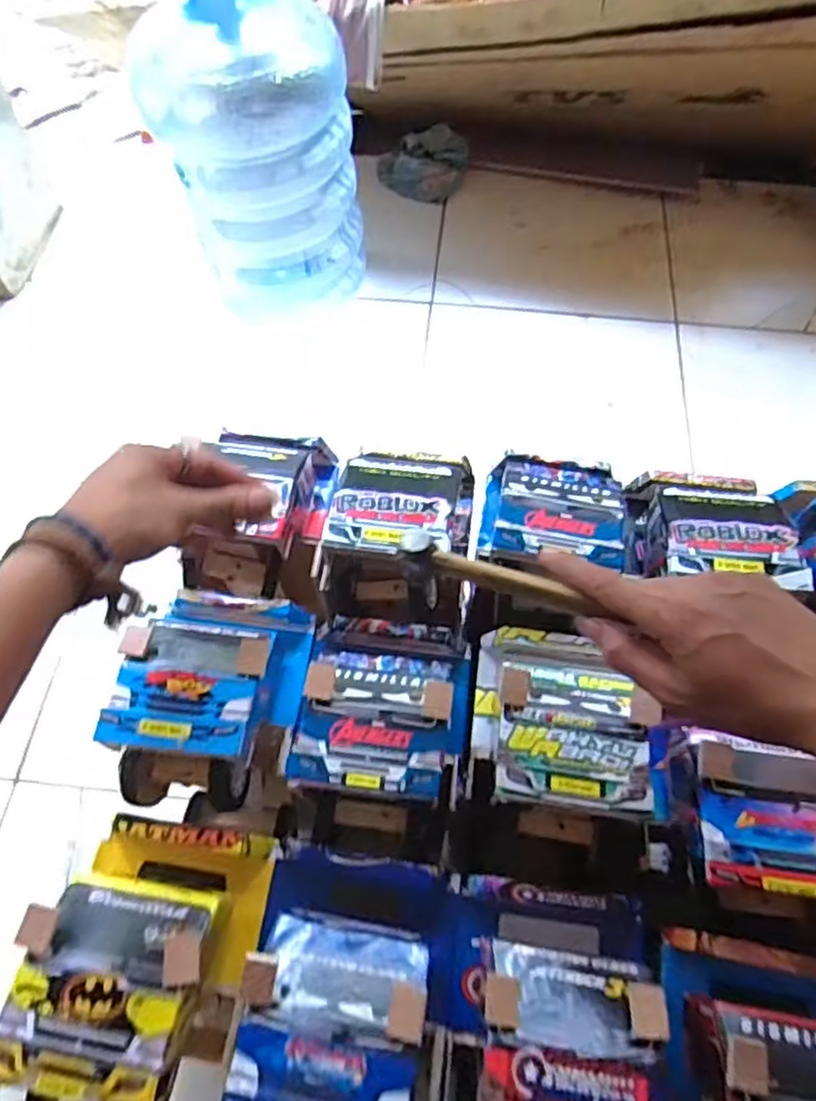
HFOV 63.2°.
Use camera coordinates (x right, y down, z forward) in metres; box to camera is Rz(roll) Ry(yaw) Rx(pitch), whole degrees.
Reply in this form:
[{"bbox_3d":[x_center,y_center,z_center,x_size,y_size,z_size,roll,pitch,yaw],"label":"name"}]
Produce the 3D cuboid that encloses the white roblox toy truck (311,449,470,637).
[{"bbox_3d":[-0.010,-0.022,0.567,0.125,0.088,0.155,7,62,4],"label":"white roblox toy truck"}]

